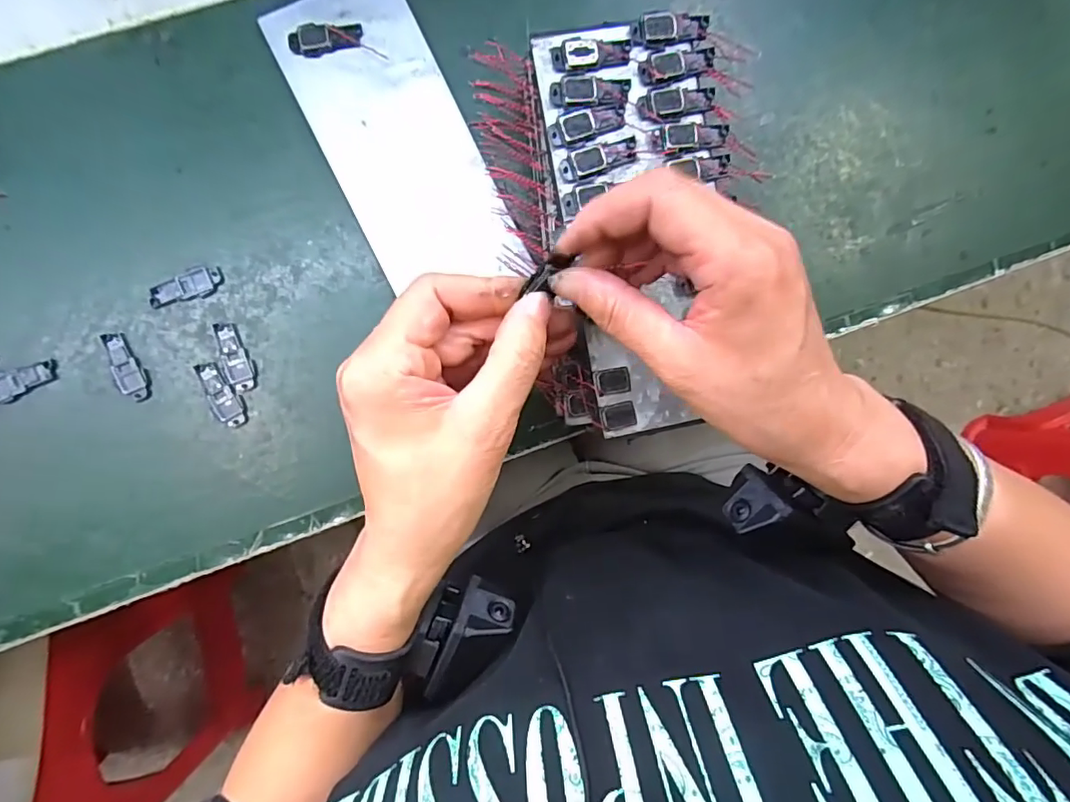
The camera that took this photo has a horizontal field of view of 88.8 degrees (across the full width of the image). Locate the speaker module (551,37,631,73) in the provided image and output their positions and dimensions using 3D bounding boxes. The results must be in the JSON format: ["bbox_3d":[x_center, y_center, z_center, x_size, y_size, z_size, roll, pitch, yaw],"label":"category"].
[{"bbox_3d":[0.028,-0.172,0.270,0.040,0.005,0.015,-9,93,-5],"label":"speaker module"}]

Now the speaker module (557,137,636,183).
[{"bbox_3d":[0.032,-0.120,0.271,0.041,0.004,0.014,-19,94,-5],"label":"speaker module"}]

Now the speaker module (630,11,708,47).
[{"bbox_3d":[0.068,-0.185,0.272,0.039,0.004,0.015,-2,92,-6],"label":"speaker module"}]

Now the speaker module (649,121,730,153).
[{"bbox_3d":[0.079,-0.134,0.275,0.041,0.006,0.014,-11,93,-5],"label":"speaker module"}]

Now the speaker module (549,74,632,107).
[{"bbox_3d":[0.028,-0.154,0.270,0.040,0.004,0.016,-7,93,-5],"label":"speaker module"}]

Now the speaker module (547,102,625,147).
[{"bbox_3d":[0.026,-0.137,0.270,0.040,0.005,0.014,-20,94,-5],"label":"speaker module"}]

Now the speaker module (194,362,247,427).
[{"bbox_3d":[-0.179,-0.003,0.310,0.014,0.004,0.040,-25,94,-4],"label":"speaker module"}]

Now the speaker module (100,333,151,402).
[{"bbox_3d":[-0.228,-0.019,0.304,0.014,0.004,0.040,-20,94,-5],"label":"speaker module"}]

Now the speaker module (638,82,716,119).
[{"bbox_3d":[0.072,-0.151,0.274,0.040,0.005,0.015,-13,93,-5],"label":"speaker module"}]

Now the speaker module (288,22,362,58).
[{"bbox_3d":[-0.117,-0.202,0.306,0.039,0.005,0.016,-7,93,-5],"label":"speaker module"}]

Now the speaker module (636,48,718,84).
[{"bbox_3d":[0.072,-0.169,0.273,0.040,0.004,0.013,-15,94,-5],"label":"speaker module"}]

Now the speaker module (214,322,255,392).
[{"bbox_3d":[-0.172,-0.025,0.310,0.014,0.004,0.040,-20,94,-5],"label":"speaker module"}]

